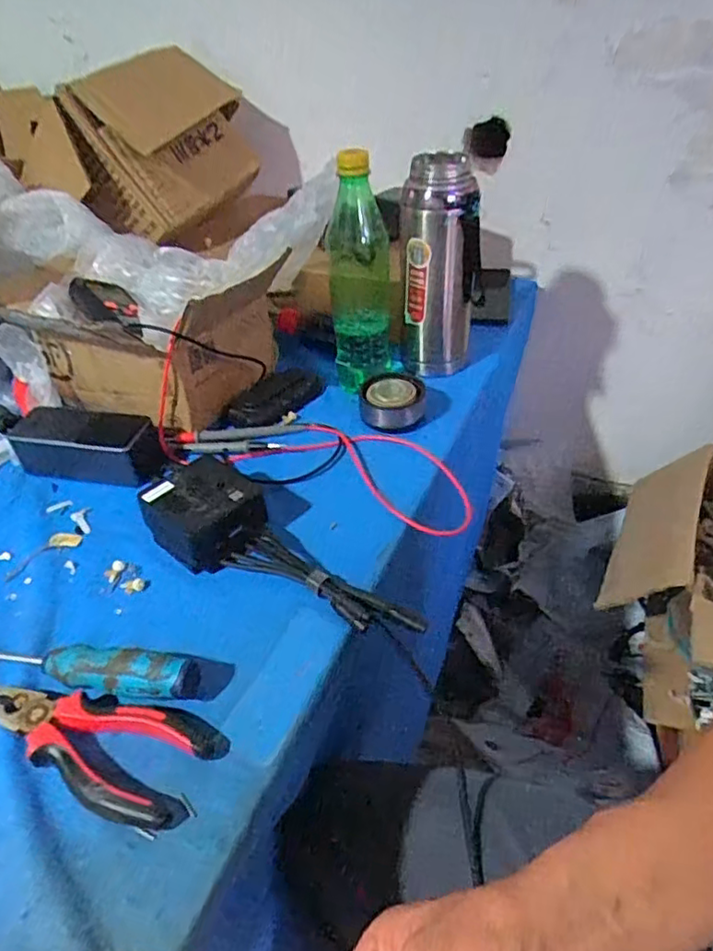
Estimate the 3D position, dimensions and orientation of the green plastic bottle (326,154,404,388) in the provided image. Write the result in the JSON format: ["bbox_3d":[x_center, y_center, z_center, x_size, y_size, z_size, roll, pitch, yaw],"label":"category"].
[{"bbox_3d":[0.005,-0.212,0.638,0.063,0.230,0.077,-3,40,1],"label":"green plastic bottle"}]

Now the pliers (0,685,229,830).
[{"bbox_3d":[-0.162,0.155,0.378,0.155,0.017,0.069,16,44,21],"label":"pliers"}]

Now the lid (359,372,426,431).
[{"bbox_3d":[0.038,-0.079,0.641,0.066,0.033,0.059,3,41,8],"label":"lid"}]

